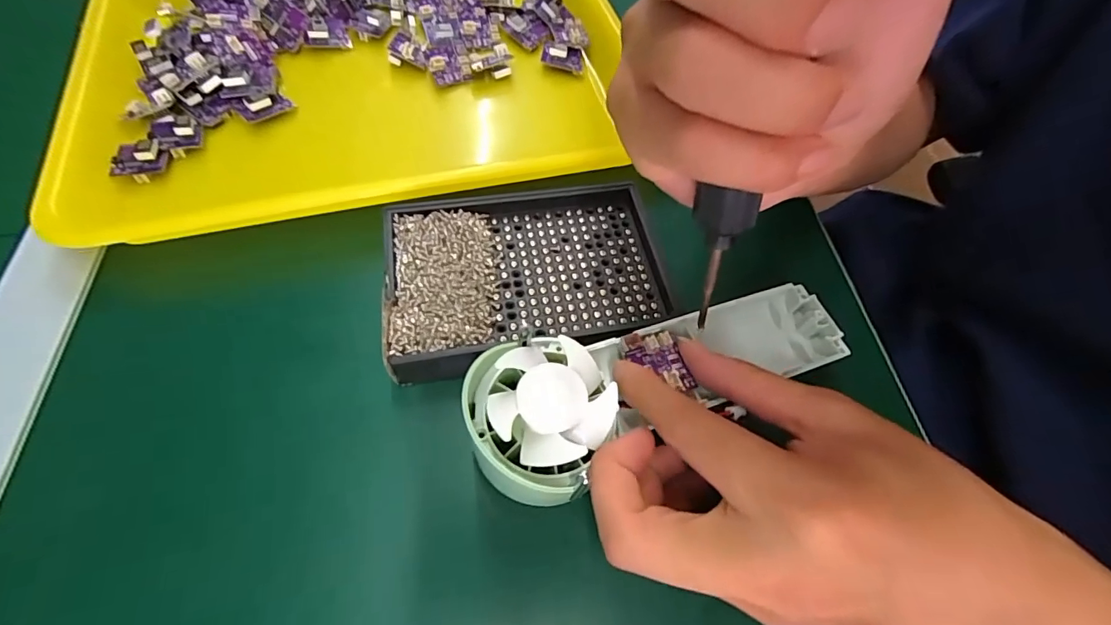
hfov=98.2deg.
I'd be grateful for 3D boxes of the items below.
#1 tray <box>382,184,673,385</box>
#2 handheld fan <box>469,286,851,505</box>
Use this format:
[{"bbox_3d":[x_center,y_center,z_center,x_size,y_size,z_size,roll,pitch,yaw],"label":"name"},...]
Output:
[{"bbox_3d":[-0.013,-0.019,0.239,0.137,0.012,0.096,-7,61,-9],"label":"tray"},{"bbox_3d":[0.048,0.025,0.210,0.171,0.029,0.062,-13,62,-24],"label":"handheld fan"}]

